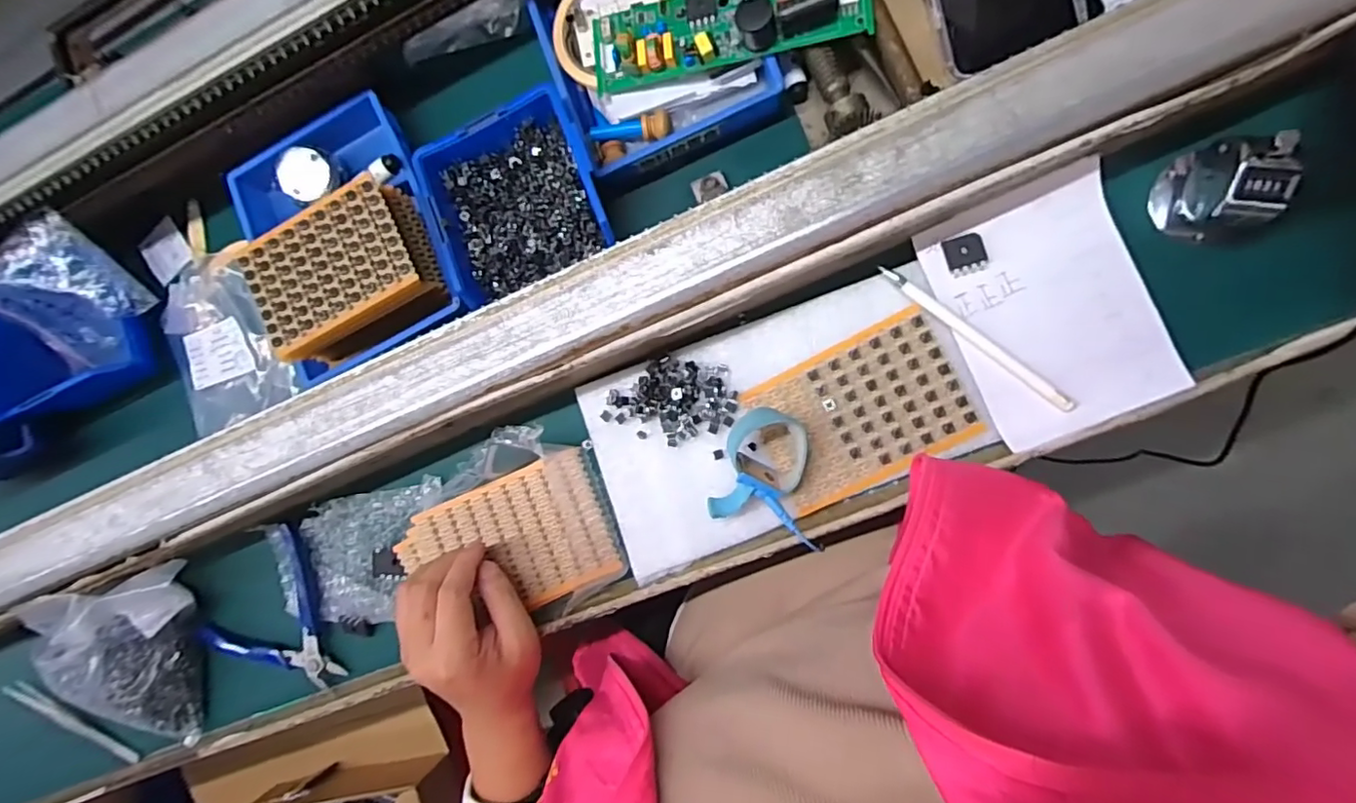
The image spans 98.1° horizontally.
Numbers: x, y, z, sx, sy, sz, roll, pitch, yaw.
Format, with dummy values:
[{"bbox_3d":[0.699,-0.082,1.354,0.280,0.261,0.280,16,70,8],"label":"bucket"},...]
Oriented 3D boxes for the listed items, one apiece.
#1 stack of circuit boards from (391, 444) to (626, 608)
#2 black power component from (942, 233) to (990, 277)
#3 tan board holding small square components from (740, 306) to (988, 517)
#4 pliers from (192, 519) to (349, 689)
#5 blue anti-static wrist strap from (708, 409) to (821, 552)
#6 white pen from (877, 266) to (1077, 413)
[{"bbox_3d":[-0.118,0.099,0.404,0.144,0.011,0.087,-23,84,7],"label":"stack of circuit boards"},{"bbox_3d":[0.171,-0.087,0.347,0.023,0.005,0.022,-12,86,8],"label":"black power component"},{"bbox_3d":[0.112,0.007,0.365,0.124,0.010,0.084,-28,84,7],"label":"tan board holding small square components"},{"bbox_3d":[-0.314,0.163,0.445,0.110,0.024,0.118,-18,85,8],"label":"pliers"},{"bbox_3d":[0.059,0.044,0.360,0.066,0.025,0.073,14,90,9],"label":"blue anti-static wrist strap"},{"bbox_3d":[0.176,-0.038,0.351,0.134,0.006,0.009,39,94,9],"label":"white pen"}]

